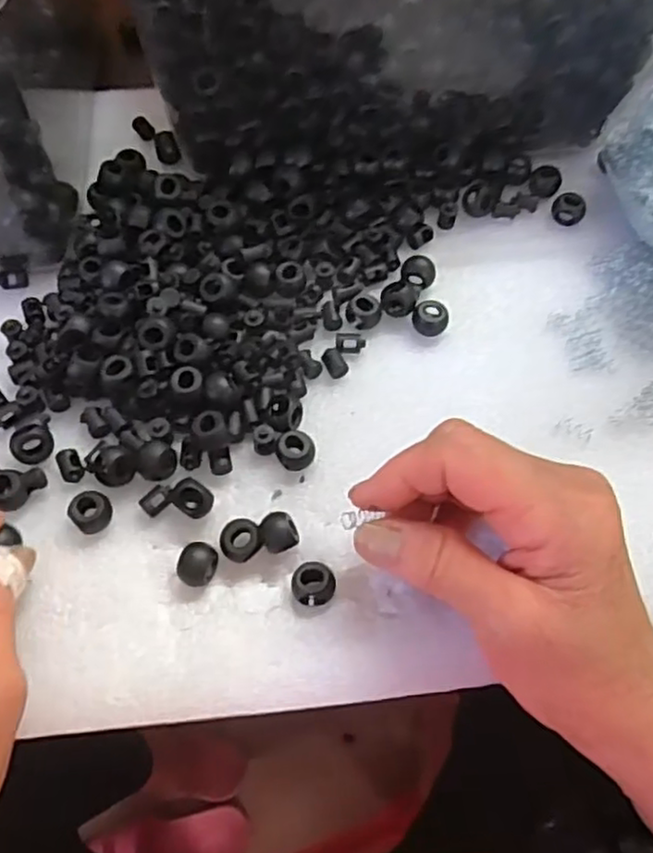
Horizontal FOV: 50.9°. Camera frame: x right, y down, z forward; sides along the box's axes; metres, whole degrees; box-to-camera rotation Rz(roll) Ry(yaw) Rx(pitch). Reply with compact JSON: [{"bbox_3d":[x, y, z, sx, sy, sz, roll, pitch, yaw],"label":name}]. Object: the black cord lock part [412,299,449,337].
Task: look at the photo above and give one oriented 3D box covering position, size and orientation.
[{"bbox_3d":[0.052,-0.053,0.341,0.016,0.011,0.015,1,61,-2],"label":"black cord lock part"}]

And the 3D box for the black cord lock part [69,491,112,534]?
[{"bbox_3d":[-0.099,0.036,0.290,0.015,0.011,0.017,41,68,18],"label":"black cord lock part"}]

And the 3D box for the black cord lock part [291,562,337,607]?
[{"bbox_3d":[-0.005,0.064,0.280,0.017,0.011,0.016,13,62,5],"label":"black cord lock part"}]

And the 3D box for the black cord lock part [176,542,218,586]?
[{"bbox_3d":[-0.053,0.057,0.283,0.014,0.012,0.017,11,62,4],"label":"black cord lock part"}]

